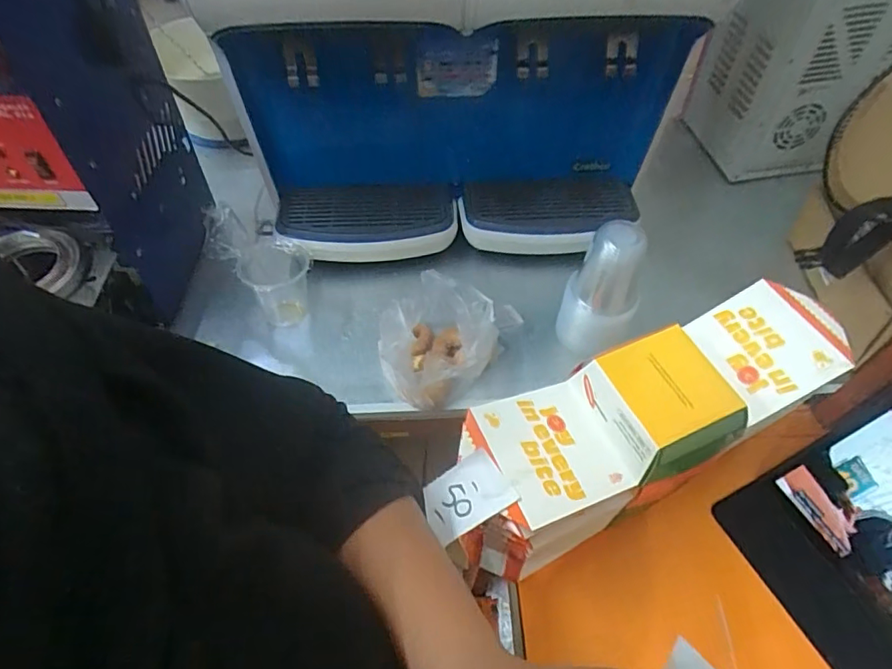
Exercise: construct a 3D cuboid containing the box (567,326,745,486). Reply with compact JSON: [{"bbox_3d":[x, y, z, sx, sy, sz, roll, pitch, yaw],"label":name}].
[{"bbox_3d":[0.179,0.058,0.444,0.104,0.060,0.111,-21,57,-16],"label":"box"}]

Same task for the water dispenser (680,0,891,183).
[{"bbox_3d":[0.567,-0.457,0.823,0.272,0.348,0.203,-4,54,-4],"label":"water dispenser"}]

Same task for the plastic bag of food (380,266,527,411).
[{"bbox_3d":[0.016,-0.006,0.644,0.150,0.119,0.170,8,54,5],"label":"plastic bag of food"}]

